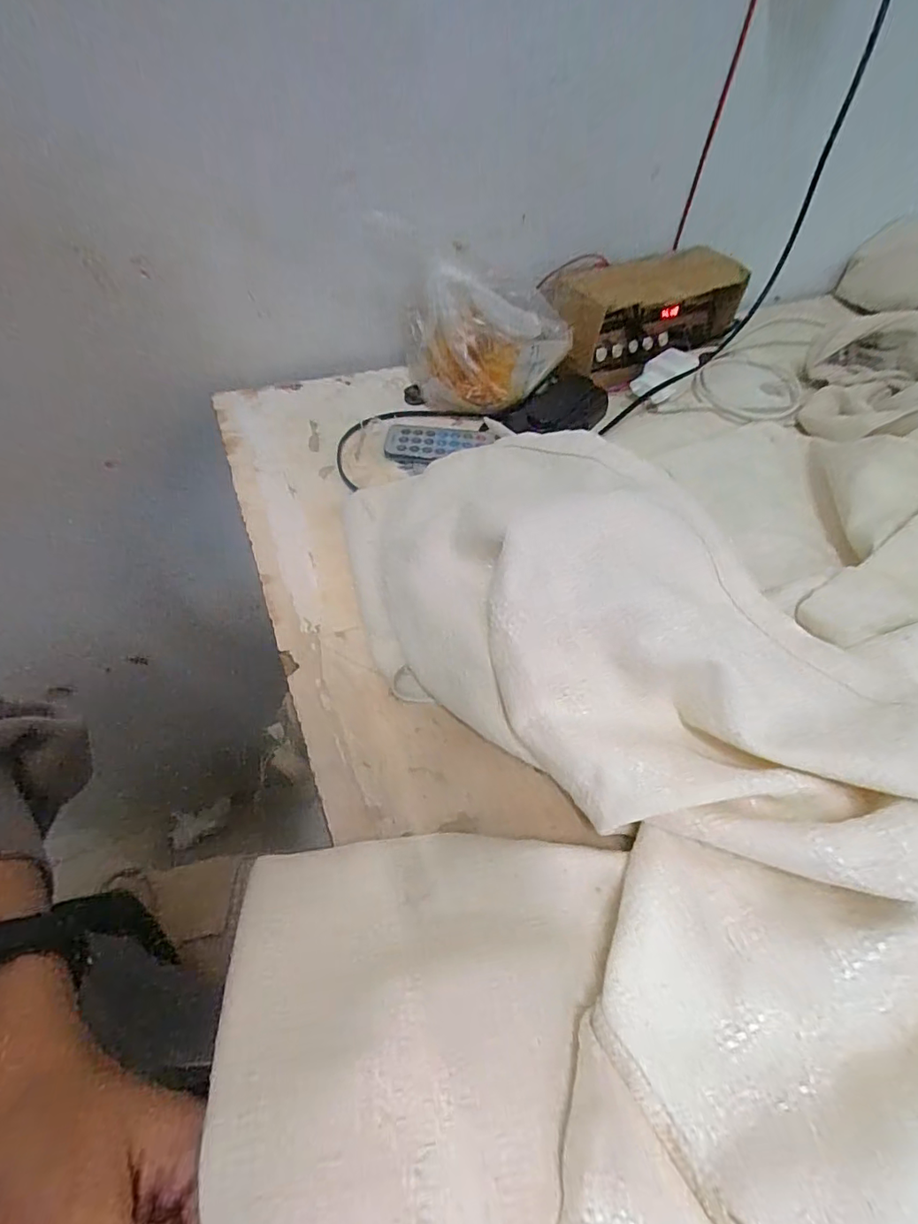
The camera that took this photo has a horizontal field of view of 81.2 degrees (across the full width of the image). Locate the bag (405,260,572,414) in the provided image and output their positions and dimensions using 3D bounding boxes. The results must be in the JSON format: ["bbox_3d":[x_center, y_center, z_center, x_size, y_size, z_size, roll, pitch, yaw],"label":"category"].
[{"bbox_3d":[0.026,-0.219,0.436,0.125,0.078,0.084,-23,56,-17],"label":"bag"}]

